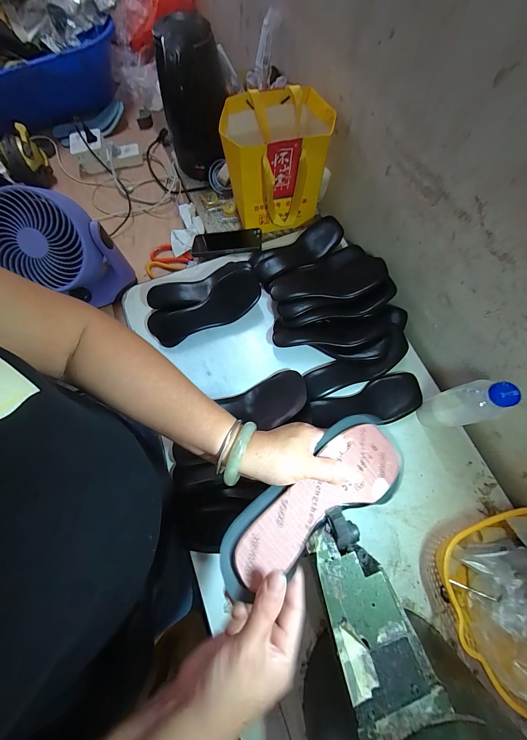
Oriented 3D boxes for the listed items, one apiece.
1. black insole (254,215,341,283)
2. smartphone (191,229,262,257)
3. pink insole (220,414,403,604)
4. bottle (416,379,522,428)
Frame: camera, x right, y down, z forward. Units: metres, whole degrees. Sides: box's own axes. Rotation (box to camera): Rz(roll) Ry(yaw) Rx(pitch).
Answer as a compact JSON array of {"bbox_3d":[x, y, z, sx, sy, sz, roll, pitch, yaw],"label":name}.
[{"bbox_3d":[0.077,-0.257,0.595,0.209,0.032,0.085,-40,72,-13],"label":"black insole"},{"bbox_3d":[-0.087,-0.293,0.638,0.163,0.013,0.078,-1,56,8],"label":"smartphone"},{"bbox_3d":[0.060,0.132,0.295,0.236,0.027,0.089,-28,70,-23],"label":"pink insole"},{"bbox_3d":[0.302,0.054,0.423,0.053,0.166,0.044,36,74,15],"label":"bottle"}]

